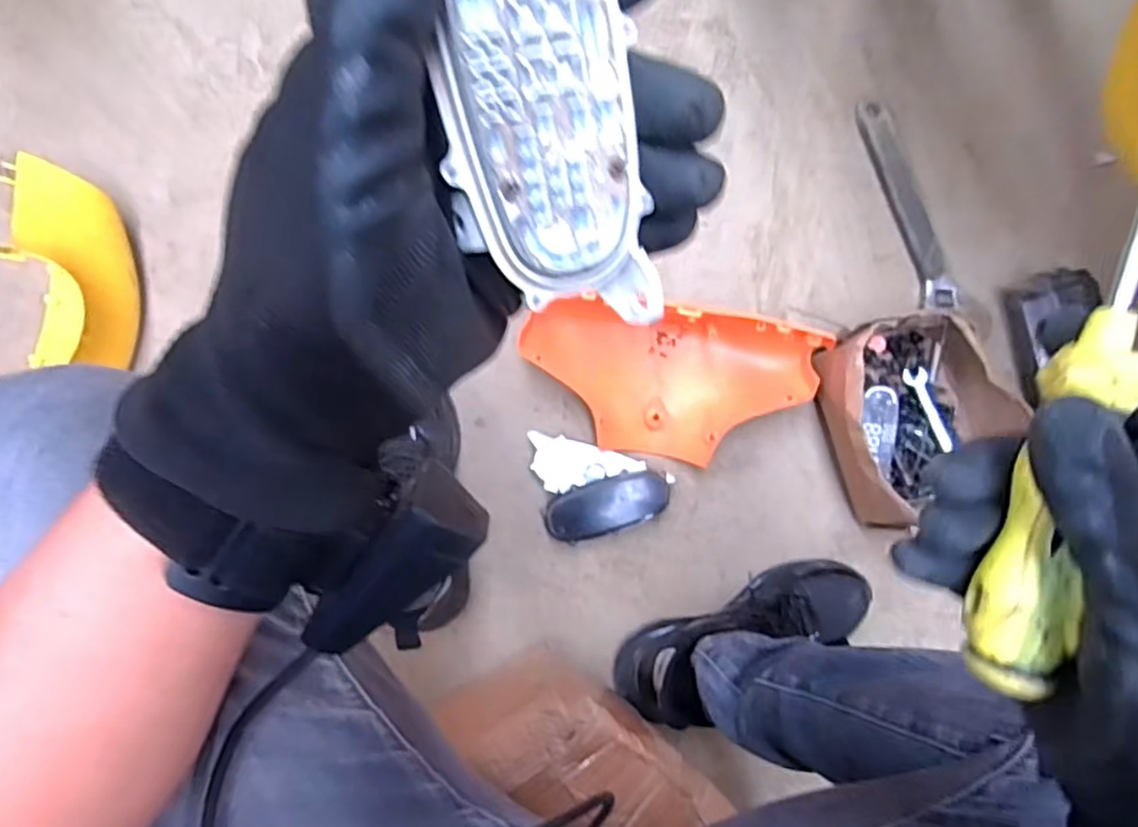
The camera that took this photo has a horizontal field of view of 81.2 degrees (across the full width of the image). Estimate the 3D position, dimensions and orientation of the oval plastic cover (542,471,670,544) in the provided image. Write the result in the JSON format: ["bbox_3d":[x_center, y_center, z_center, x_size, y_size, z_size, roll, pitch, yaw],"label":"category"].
[{"bbox_3d":[0.041,0.096,0.692,0.132,0.022,0.055,-16,90,-3],"label":"oval plastic cover"}]

